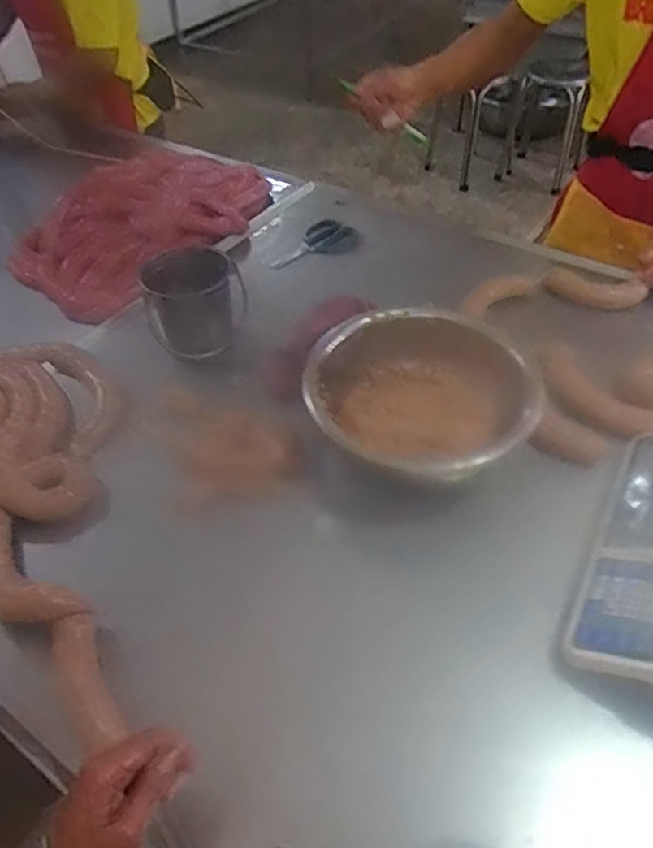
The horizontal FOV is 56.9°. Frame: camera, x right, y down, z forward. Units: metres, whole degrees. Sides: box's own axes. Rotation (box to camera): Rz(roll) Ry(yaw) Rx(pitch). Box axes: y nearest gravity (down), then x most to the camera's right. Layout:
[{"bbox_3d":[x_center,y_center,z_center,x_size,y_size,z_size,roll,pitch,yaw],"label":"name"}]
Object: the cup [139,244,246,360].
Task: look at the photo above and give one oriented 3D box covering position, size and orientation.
[{"bbox_3d":[-0.211,-0.198,0.965,0.143,0.124,0.143,-2,48,2],"label":"cup"}]

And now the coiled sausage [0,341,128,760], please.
[{"bbox_3d":[-0.382,0.085,0.741,0.306,0.042,0.588,-25,53,-17],"label":"coiled sausage"}]

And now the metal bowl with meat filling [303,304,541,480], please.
[{"bbox_3d":[0.130,-0.052,0.825,0.291,0.092,0.250,7,49,10],"label":"metal bowl with meat filling"}]

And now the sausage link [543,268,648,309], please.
[{"bbox_3d":[0.454,-0.228,1.022,0.156,0.034,0.048,11,50,13],"label":"sausage link"}]

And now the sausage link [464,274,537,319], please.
[{"bbox_3d":[0.302,-0.225,1.042,0.147,0.037,0.048,-27,52,-19],"label":"sausage link"}]

